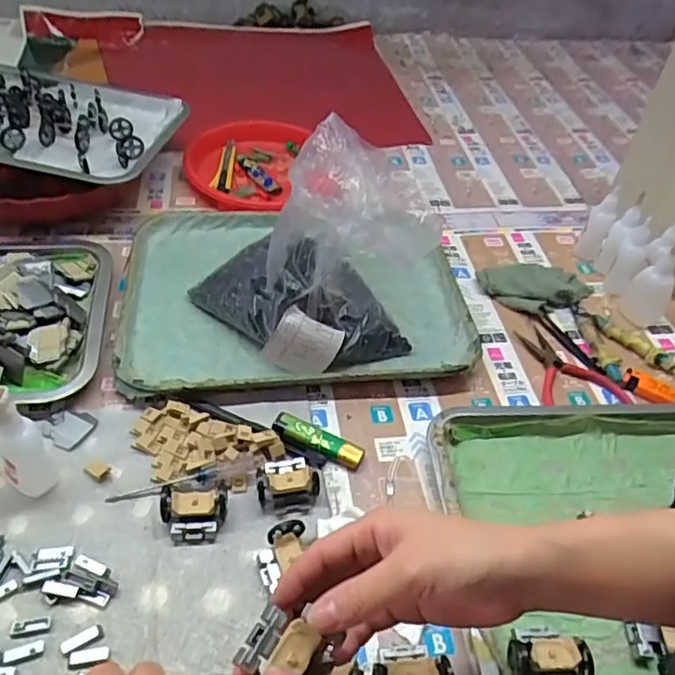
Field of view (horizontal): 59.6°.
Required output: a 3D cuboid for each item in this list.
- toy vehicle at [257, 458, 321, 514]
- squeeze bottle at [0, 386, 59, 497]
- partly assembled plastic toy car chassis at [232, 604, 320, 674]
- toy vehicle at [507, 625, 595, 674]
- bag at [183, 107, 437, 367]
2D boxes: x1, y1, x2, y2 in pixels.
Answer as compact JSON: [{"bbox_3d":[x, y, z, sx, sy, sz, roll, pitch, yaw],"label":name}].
[{"bbox_3d":[-0.039,0.111,0.459,0.045,0.022,0.042,-12,48,-14],"label":"toy vehicle"},{"bbox_3d":[-0.231,0.073,0.421,0.033,0.098,0.035,-28,54,-26],"label":"squeeze bottle"},{"bbox_3d":[-0.030,0.155,0.292,0.034,0.015,0.034,22,48,15],"label":"partly assembled plastic toy car chassis"},{"bbox_3d":[0.133,0.208,0.370,0.053,0.032,0.039,4,46,1],"label":"toy vehicle"},{"bbox_3d":[-0.023,-0.082,0.533,0.193,0.186,0.160,-17,50,-18],"label":"bag"}]

